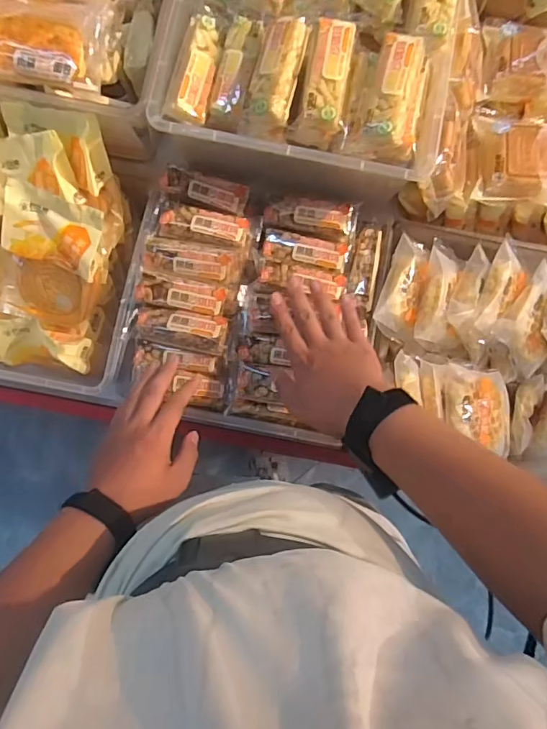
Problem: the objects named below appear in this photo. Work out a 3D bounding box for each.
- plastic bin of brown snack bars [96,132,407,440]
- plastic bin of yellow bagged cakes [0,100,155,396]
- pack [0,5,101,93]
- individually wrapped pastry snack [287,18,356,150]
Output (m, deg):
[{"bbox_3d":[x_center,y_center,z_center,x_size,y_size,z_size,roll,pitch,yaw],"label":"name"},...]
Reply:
[{"bbox_3d":[-0.025,-0.087,0.587,0.296,0.080,0.318,13,83,0],"label":"plastic bin of brown snack bars"},{"bbox_3d":[-0.314,-0.136,0.579,0.290,0.162,0.282,13,83,0],"label":"plastic bin of yellow bagged cakes"},{"bbox_3d":[-0.278,-0.334,0.510,0.184,0.037,0.075,11,83,0],"label":"pack"},{"bbox_3d":[0.053,-0.283,0.492,0.053,0.042,0.113,10,100,-1],"label":"individually wrapped pastry snack"}]

